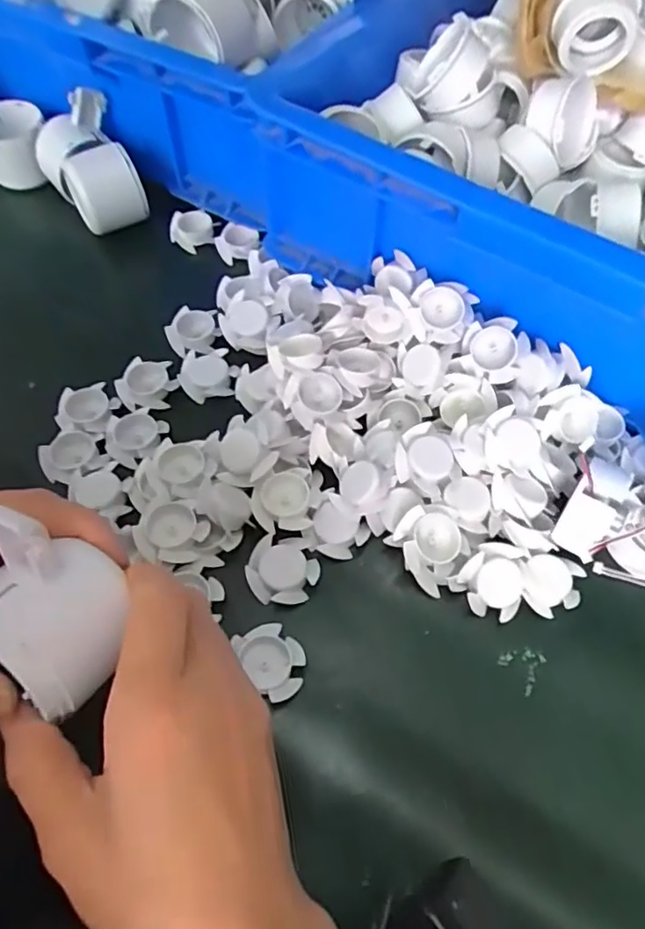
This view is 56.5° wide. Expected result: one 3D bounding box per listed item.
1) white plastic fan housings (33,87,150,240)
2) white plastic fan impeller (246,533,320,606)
[{"bbox_3d":[-0.186,-0.236,0.475,0.063,0.066,0.091,-23,63,-13],"label":"white plastic fan housings"},{"bbox_3d":[-0.022,0.061,0.343,0.039,0.012,0.037,0,60,0],"label":"white plastic fan impeller"}]

